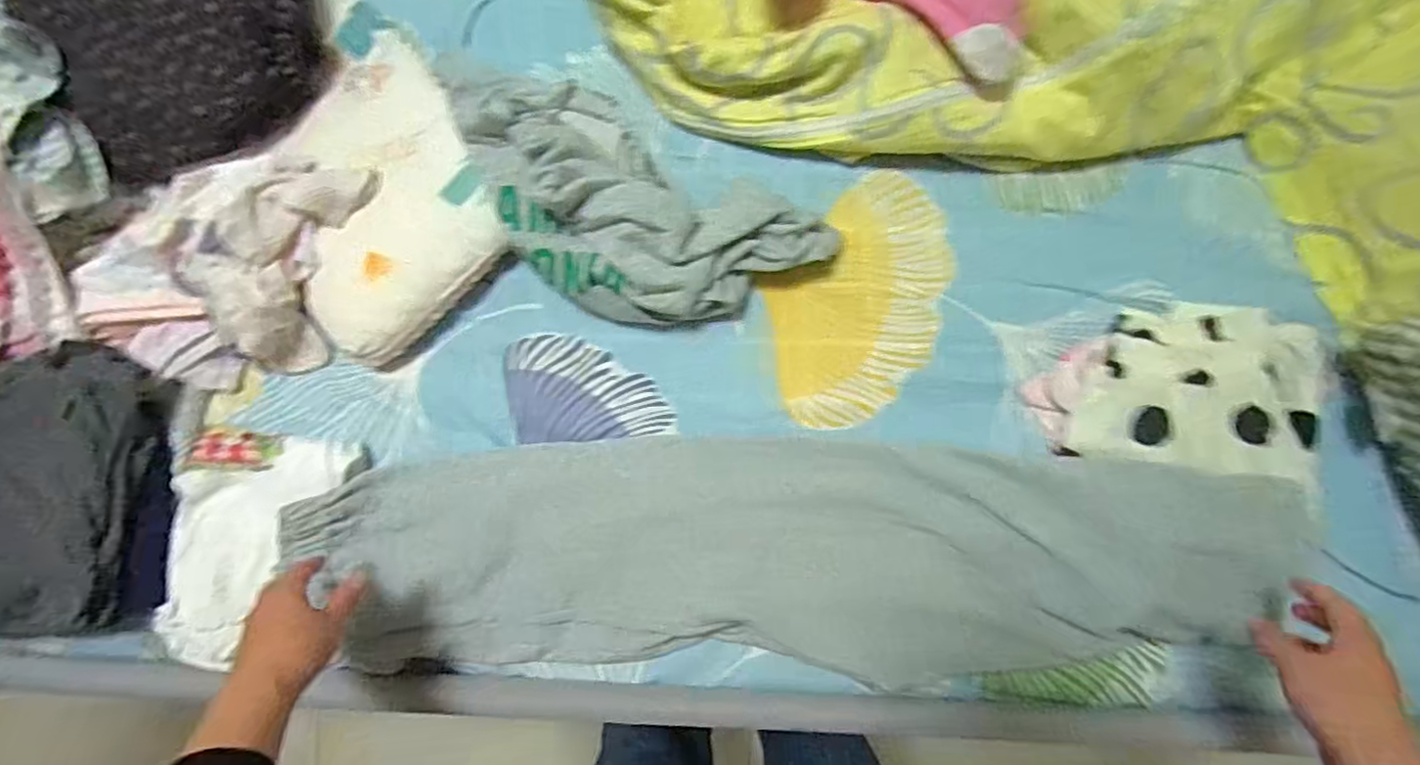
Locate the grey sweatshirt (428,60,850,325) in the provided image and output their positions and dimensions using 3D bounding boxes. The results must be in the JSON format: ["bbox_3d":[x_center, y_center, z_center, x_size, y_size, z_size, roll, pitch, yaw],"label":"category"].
[{"bbox_3d":[-0.088,-0.164,0.612,0.377,0.101,0.188,33,91,2],"label":"grey sweatshirt"}]

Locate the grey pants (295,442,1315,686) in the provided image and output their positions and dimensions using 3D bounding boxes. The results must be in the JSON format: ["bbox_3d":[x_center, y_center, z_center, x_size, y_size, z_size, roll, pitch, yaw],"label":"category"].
[{"bbox_3d":[0.056,0.167,0.594,0.824,0.082,0.211,0,90,5],"label":"grey pants"}]

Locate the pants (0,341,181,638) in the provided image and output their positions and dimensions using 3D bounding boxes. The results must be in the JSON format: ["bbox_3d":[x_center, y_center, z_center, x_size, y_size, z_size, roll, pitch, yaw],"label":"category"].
[{"bbox_3d":[-0.590,0.093,0.565,0.167,0.060,0.251,-3,89,2],"label":"pants"}]

